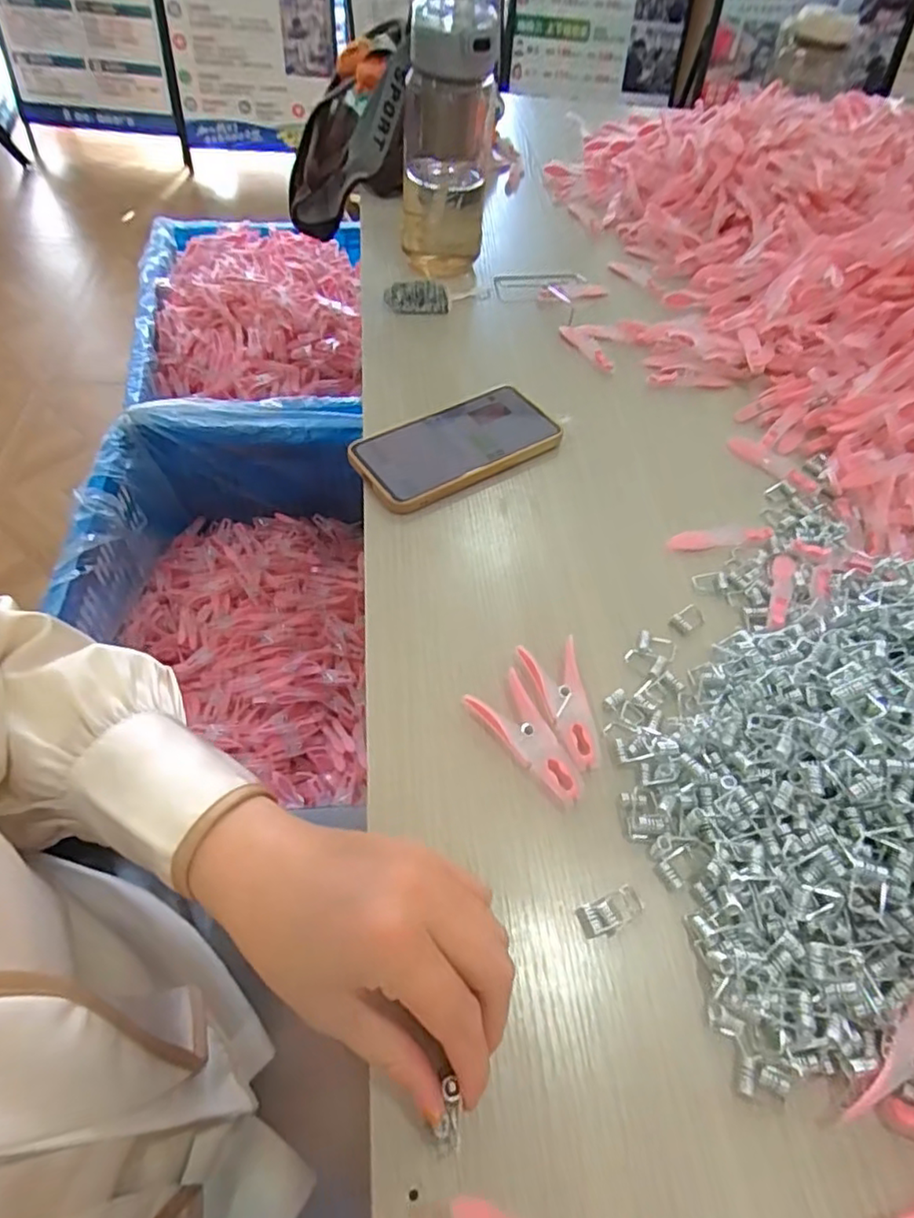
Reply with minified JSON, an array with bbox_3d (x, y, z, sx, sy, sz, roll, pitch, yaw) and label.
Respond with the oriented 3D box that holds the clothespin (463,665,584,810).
[{"bbox_3d":[0.040,0.070,0.341,0.034,0.012,0.076,-29,62,-24],"label":"clothespin"}]

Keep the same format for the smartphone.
[{"bbox_3d":[0.001,-0.127,0.480,0.160,0.012,0.076,-27,61,-22],"label":"smartphone"}]

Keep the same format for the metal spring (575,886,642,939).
[{"bbox_3d":[0.073,0.146,0.298,0.032,0.012,0.015,-16,57,-16],"label":"metal spring"}]

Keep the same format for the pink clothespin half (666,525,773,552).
[{"bbox_3d":[0.188,-0.052,0.449,0.082,0.004,0.017,-8,56,-11],"label":"pink clothespin half"}]

